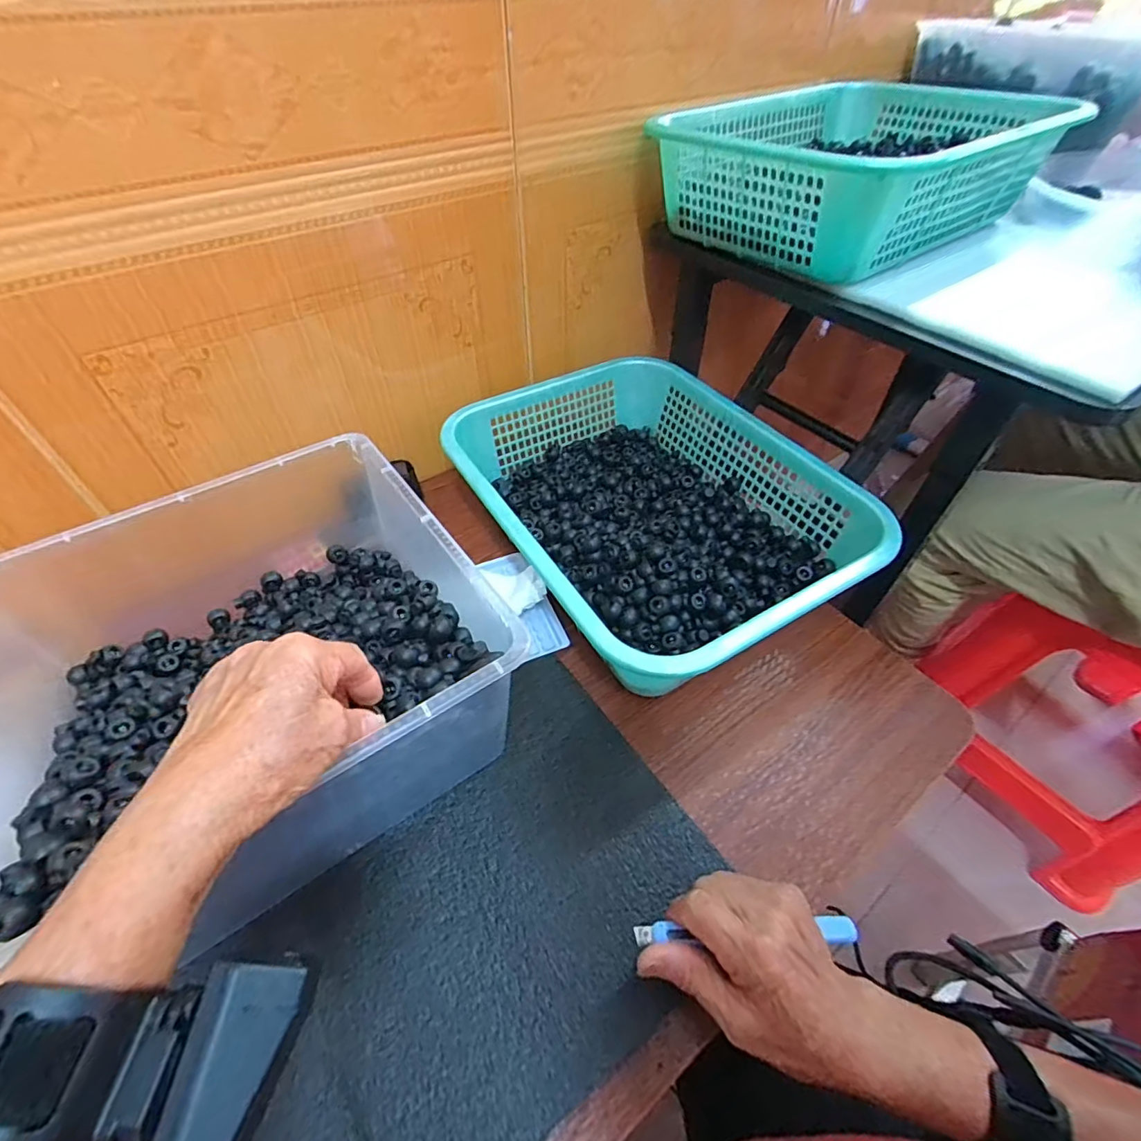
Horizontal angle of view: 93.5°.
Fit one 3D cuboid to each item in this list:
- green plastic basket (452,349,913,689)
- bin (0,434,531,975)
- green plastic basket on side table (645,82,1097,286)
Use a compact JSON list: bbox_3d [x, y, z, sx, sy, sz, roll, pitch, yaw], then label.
[{"bbox_3d":[0.069,-0.065,0.546,0.291,0.099,0.377,-25,54,-19],"label":"green plastic basket"},{"bbox_3d":[-0.236,0.051,0.400,0.294,0.132,0.351,-32,56,-24],"label":"bin"},{"bbox_3d":[0.285,-0.425,0.570,0.343,0.097,0.292,-28,55,-22],"label":"green plastic basket on side table"}]

